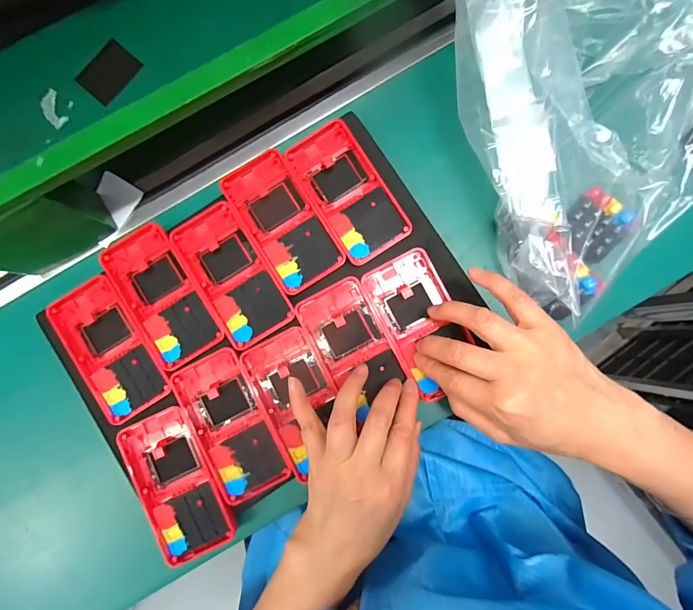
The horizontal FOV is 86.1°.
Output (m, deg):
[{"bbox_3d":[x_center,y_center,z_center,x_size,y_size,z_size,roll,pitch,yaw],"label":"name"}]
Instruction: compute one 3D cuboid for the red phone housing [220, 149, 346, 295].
[{"bbox_3d":[-0.058,-0.075,0.330,0.060,0.011,0.124,-32,84,-1],"label":"red phone housing"}]

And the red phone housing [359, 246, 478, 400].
[{"bbox_3d":[0.065,0.016,0.317,0.062,0.016,0.119,-26,84,-1],"label":"red phone housing"}]

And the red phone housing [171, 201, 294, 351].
[{"bbox_3d":[-0.101,-0.029,0.327,0.061,0.011,0.126,-30,84,-1],"label":"red phone housing"}]

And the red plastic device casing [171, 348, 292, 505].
[{"bbox_3d":[-0.098,0.102,0.317,0.062,0.008,0.123,-27,84,-1],"label":"red plastic device casing"}]

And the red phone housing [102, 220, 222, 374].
[{"bbox_3d":[-0.164,-0.011,0.328,0.062,0.011,0.128,-33,84,-1],"label":"red phone housing"}]

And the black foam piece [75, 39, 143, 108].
[{"bbox_3d":[-0.164,-0.161,0.256,0.031,0.004,0.039,41,87,5],"label":"black foam piece"}]

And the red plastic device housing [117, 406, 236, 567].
[{"bbox_3d":[-0.145,0.153,0.321,0.063,0.019,0.123,-26,84,-1],"label":"red plastic device housing"}]

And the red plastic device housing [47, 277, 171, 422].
[{"bbox_3d":[-0.210,0.036,0.326,0.063,0.009,0.125,-34,84,-1],"label":"red plastic device housing"}]

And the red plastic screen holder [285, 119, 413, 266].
[{"bbox_3d":[0.001,-0.099,0.331,0.062,0.015,0.120,-30,84,-1],"label":"red plastic screen holder"}]

